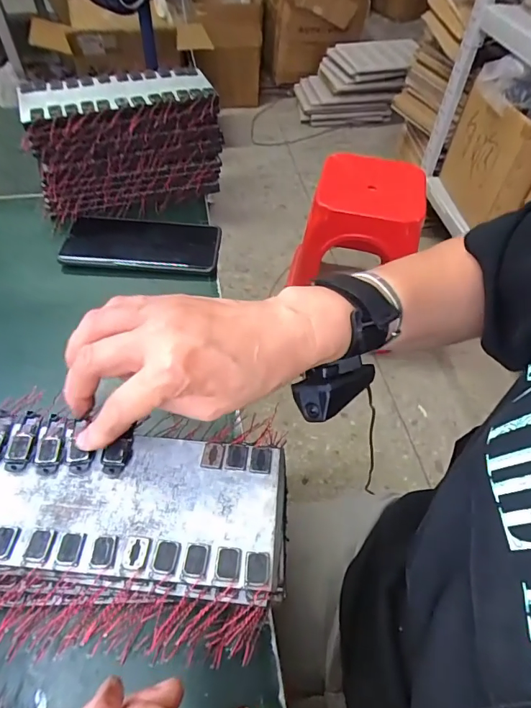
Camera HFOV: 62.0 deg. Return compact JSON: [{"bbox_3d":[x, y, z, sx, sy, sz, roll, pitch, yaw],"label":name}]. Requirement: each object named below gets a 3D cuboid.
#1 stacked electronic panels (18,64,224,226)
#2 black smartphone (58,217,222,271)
[{"bbox_3d":[-0.154,-0.233,0.500,0.200,0.112,0.097,-17,56,-15],"label":"stacked electronic panels"},{"bbox_3d":[-0.131,-0.122,0.478,0.160,0.009,0.076,1,53,-1],"label":"black smartphone"}]

